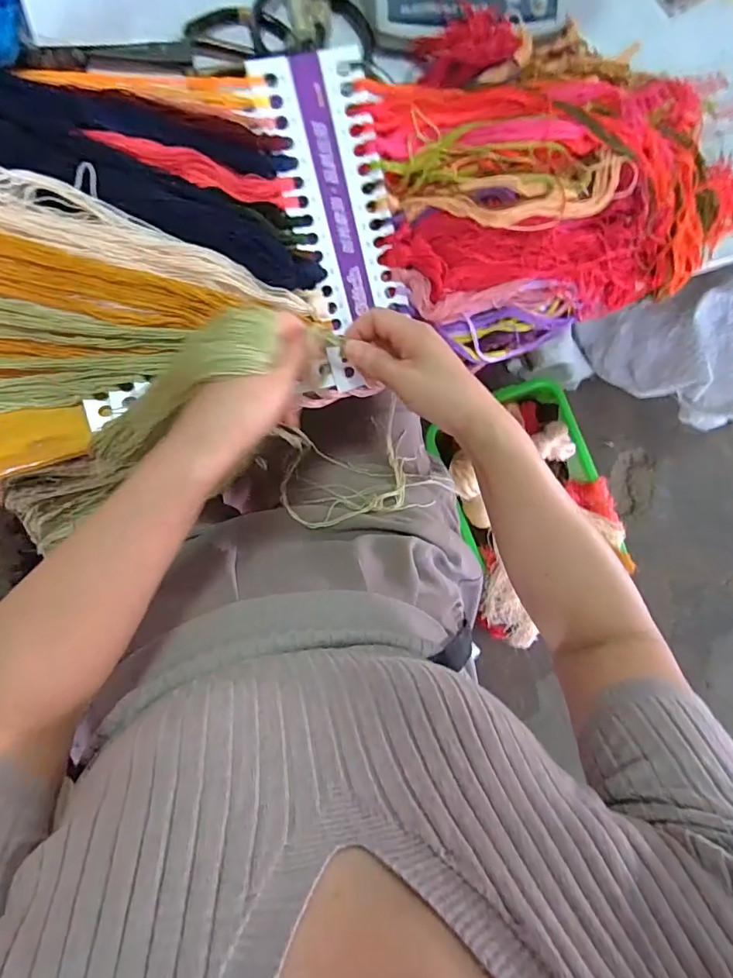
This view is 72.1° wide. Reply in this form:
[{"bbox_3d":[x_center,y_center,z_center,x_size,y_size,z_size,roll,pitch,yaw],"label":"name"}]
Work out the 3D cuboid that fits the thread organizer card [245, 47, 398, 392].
[{"bbox_3d":[-0.019,-0.209,0.408,0.078,0.011,0.237,-20,110,-14],"label":"thread organizer card"}]

